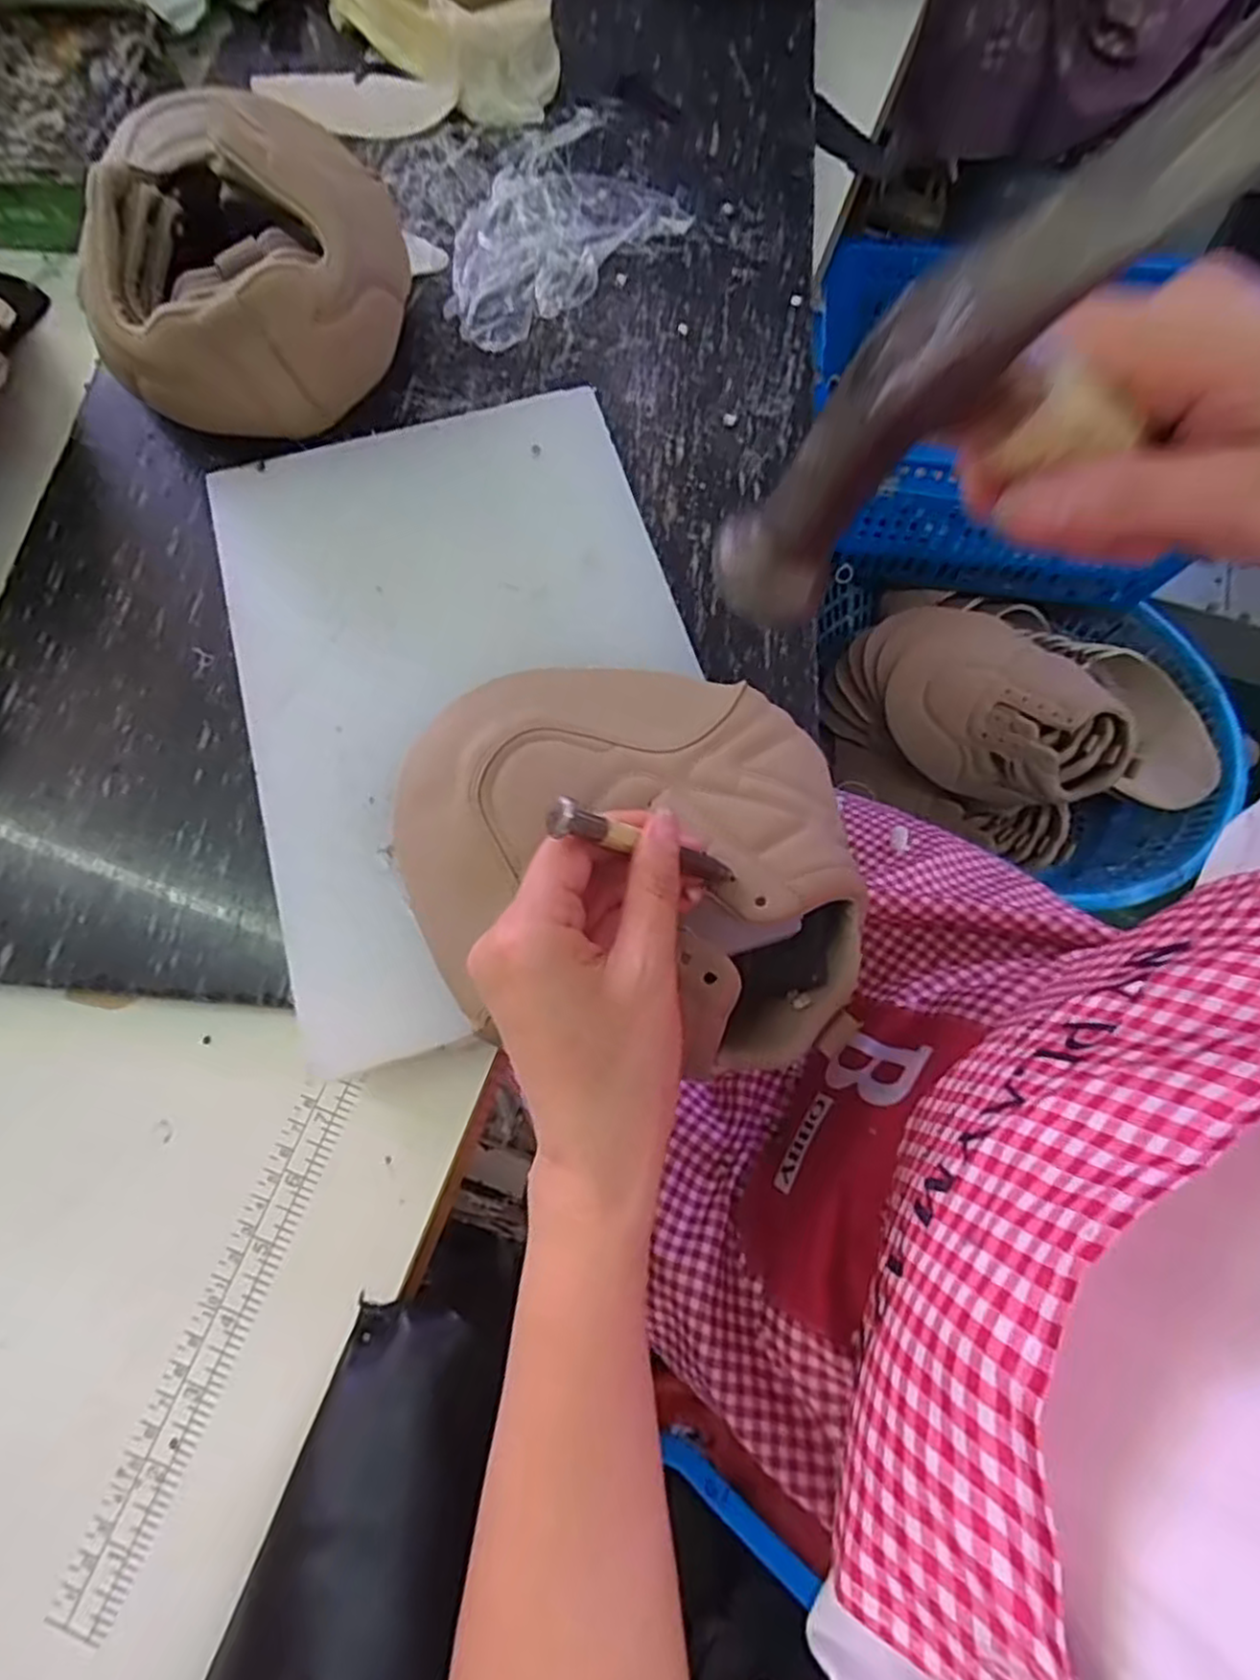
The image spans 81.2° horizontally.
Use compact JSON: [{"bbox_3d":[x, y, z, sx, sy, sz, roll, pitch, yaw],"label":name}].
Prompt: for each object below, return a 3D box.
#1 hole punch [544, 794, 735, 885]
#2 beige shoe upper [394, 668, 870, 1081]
[{"bbox_3d":[0.007,0.003,0.261,0.087,0.009,0.011,21,68,-41],"label":"hole punch"},{"bbox_3d":[0.004,0.008,0.306,0.191,0.048,0.154,8,73,1],"label":"beige shoe upper"}]

